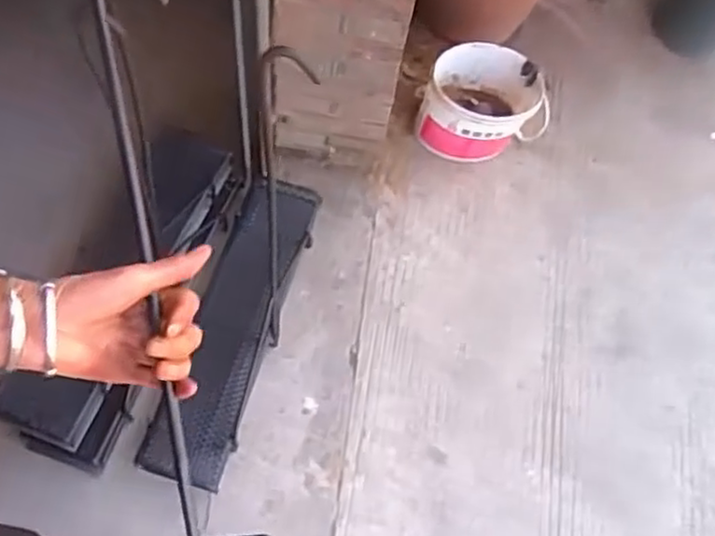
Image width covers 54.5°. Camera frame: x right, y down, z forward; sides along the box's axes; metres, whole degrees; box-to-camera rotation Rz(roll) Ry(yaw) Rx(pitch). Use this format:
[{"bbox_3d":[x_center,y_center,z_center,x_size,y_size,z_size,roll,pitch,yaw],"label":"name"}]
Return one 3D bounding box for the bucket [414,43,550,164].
[{"bbox_3d":[0.296,-0.375,1.638,0.283,0.191,0.216,16,67,6],"label":"bucket"}]

